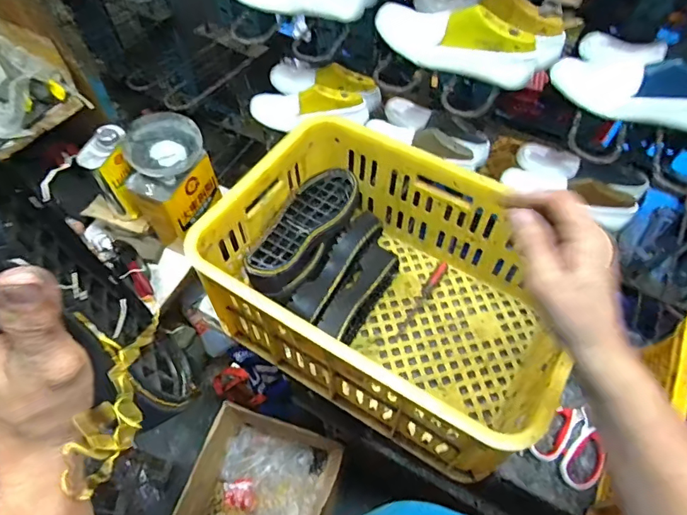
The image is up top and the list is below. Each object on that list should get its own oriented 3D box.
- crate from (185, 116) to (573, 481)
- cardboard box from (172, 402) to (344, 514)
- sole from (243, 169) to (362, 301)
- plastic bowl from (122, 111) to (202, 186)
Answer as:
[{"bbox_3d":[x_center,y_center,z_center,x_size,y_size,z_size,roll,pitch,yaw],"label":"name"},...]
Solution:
[{"bbox_3d":[0.064,0.035,0.734,0.500,0.242,0.352,29,63,15],"label":"crate"},{"bbox_3d":[-0.213,0.612,1.222,0.333,0.209,0.354,18,61,9],"label":"cardboard box"},{"bbox_3d":[-0.063,-0.049,0.805,0.104,0.056,0.261,29,63,15],"label":"sole"},{"bbox_3d":[-0.382,-0.236,0.991,0.147,0.044,0.151,0,59,-1],"label":"plastic bowl"}]

